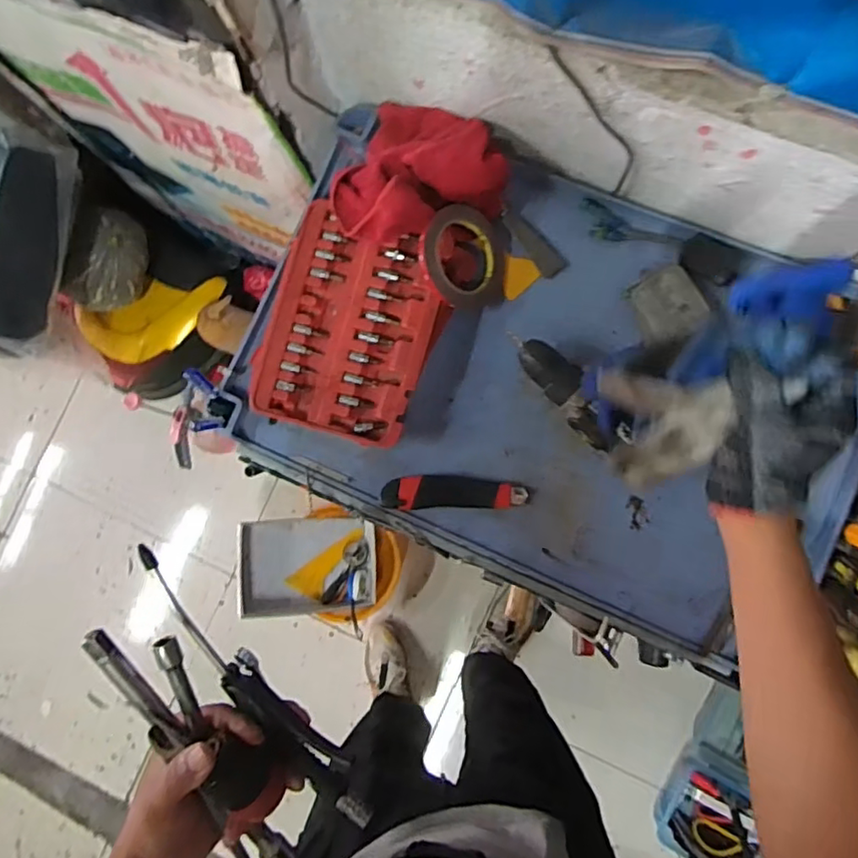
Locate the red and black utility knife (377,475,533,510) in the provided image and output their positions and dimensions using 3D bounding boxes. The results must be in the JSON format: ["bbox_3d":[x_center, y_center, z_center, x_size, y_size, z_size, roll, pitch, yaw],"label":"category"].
[{"bbox_3d":[0.028,0.070,0.679,0.156,0.024,0.037,-1,84,5],"label":"red and black utility knife"}]

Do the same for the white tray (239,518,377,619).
[{"bbox_3d":[-0.274,0.309,1.373,0.305,0.055,0.214,0,85,-18],"label":"white tray"}]

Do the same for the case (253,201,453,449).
[{"bbox_3d":[-0.086,-0.109,0.681,0.186,0.051,0.235,18,86,7],"label":"case"}]

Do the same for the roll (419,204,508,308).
[{"bbox_3d":[0.037,-0.191,0.673,0.108,0.022,0.104,-6,100,-34],"label":"roll"}]

